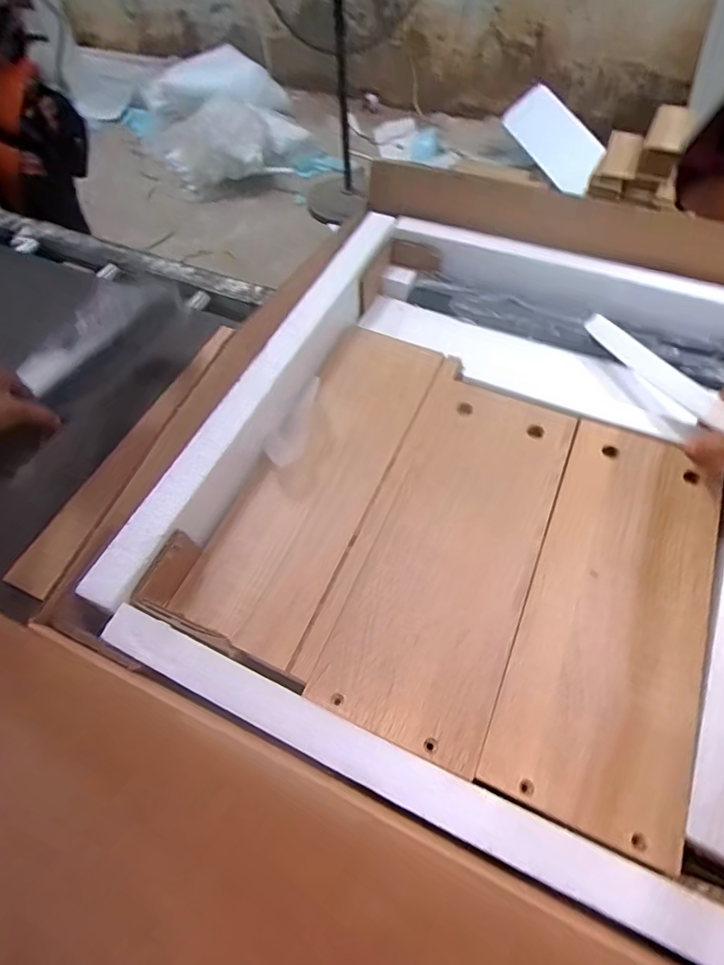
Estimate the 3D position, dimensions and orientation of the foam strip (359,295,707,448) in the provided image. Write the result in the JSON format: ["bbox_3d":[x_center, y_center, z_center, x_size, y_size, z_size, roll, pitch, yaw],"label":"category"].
[{"bbox_3d":[0.143,-0.115,0.477,0.309,0.009,0.071,23,62,15],"label":"foam strip"}]

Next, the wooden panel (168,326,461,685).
[{"bbox_3d":[-0.022,-0.013,0.422,0.113,0.013,0.317,22,62,14],"label":"wooden panel"}]

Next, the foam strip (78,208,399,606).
[{"bbox_3d":[-0.073,-0.087,0.441,0.040,0.053,0.450,20,61,13],"label":"foam strip"}]

